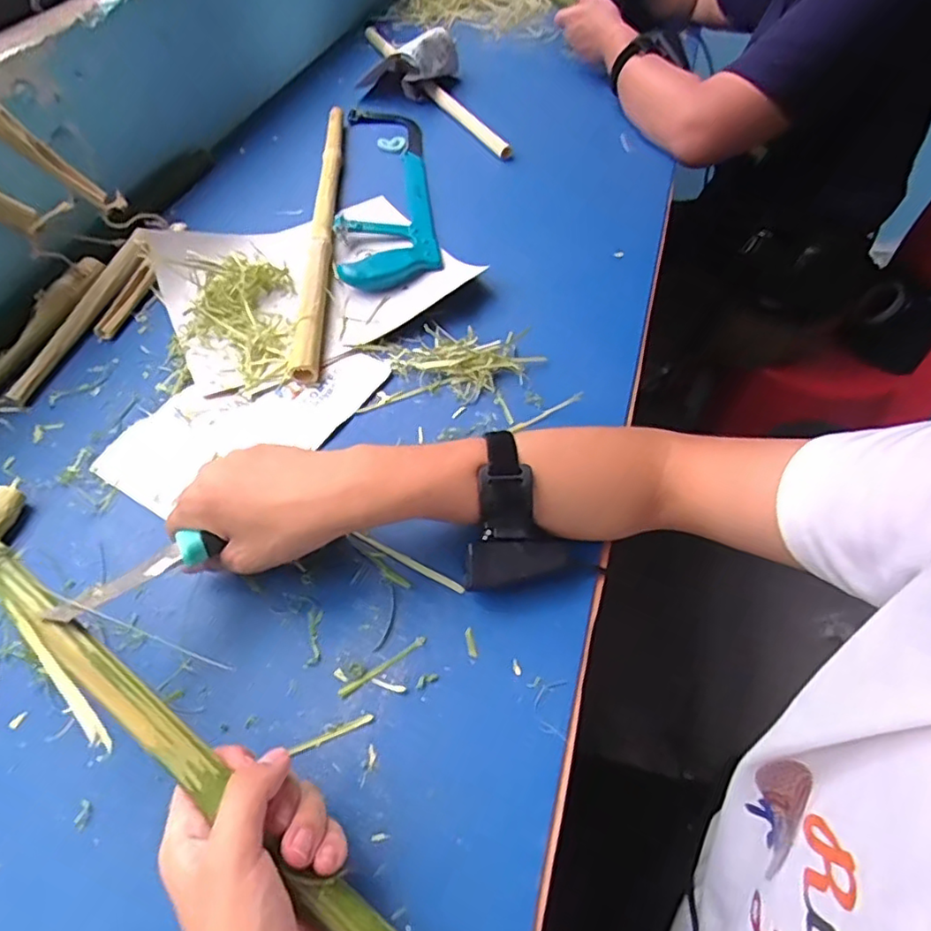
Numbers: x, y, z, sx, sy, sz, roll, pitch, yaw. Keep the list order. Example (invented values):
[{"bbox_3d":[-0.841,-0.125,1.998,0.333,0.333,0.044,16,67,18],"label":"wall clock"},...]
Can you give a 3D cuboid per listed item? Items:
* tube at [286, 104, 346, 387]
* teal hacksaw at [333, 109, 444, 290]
[{"bbox_3d":[-0.161,-0.286,0.702,0.028,0.025,0.514,-1,54,-3],"label":"tube"},{"bbox_3d":[-0.100,-0.353,0.759,0.112,0.018,0.410,-4,54,-5],"label":"teal hacksaw"}]

